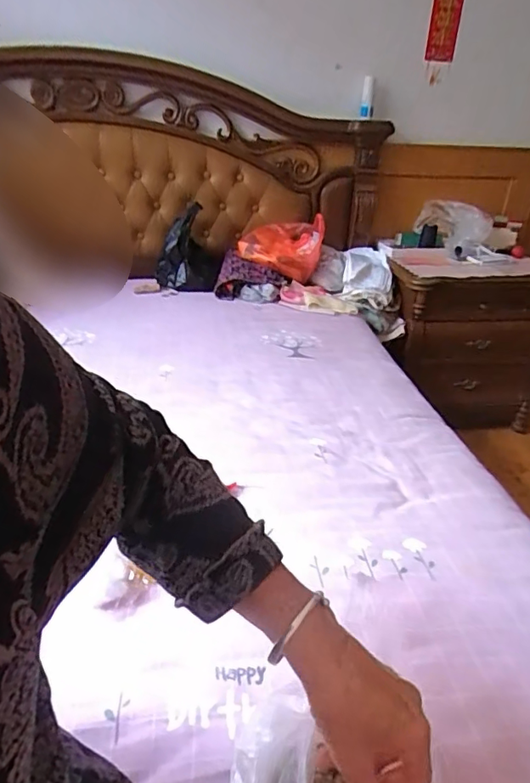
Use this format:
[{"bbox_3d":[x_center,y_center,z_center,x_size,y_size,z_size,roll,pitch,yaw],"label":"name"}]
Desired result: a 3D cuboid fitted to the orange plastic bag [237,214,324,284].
[{"bbox_3d":[0.049,-0.428,1.529,0.204,0.154,0.201,16,32,25],"label":"orange plastic bag"}]

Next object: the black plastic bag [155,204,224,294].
[{"bbox_3d":[-0.222,-0.410,1.508,0.189,0.234,0.157,-2,28,-6],"label":"black plastic bag"}]

